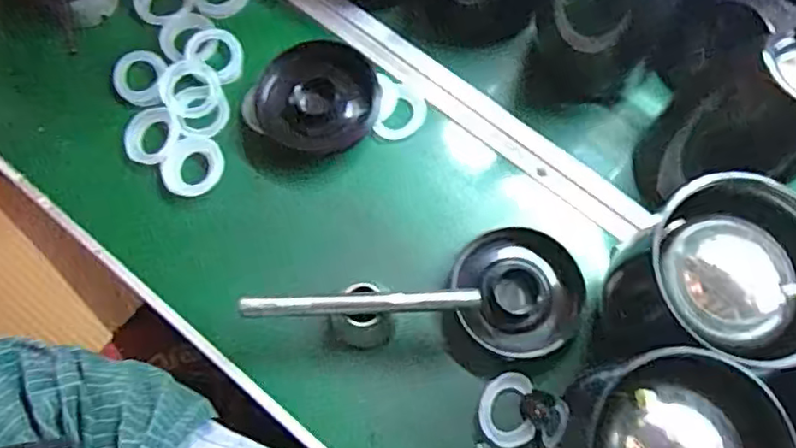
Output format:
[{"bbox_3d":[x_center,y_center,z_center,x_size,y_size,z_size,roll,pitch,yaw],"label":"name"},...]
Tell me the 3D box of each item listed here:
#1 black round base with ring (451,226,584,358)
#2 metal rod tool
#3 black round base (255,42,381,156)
[{"bbox_3d":[0.111,0.063,0.582,0.112,0.022,0.116,0,71,-1],"label":"black round base with ring"},{"bbox_3d":[-0.032,0.067,0.533,0.200,0.011,0.017,-2,71,-2],"label":"metal rod tool"},{"bbox_3d":[-0.081,-0.123,0.636,0.119,0.050,0.106,-8,71,-4],"label":"black round base"}]

